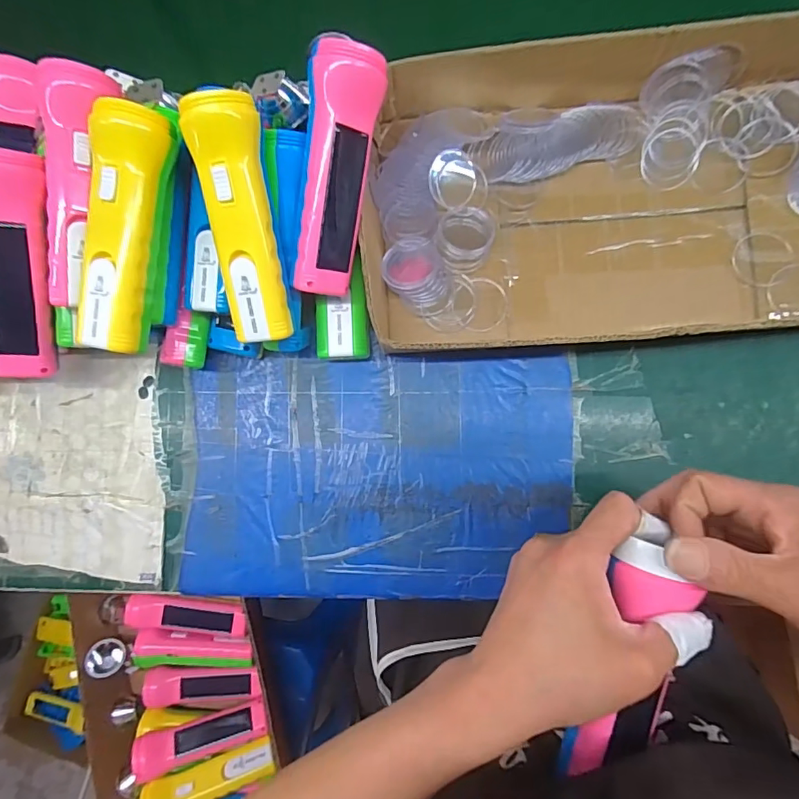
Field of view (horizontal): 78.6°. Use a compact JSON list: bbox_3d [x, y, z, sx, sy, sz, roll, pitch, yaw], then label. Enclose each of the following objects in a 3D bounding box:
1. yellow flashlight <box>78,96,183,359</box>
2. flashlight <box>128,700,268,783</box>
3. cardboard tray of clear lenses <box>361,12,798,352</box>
[{"bbox_3d":[-0.186,-0.112,0.323,0.048,0.044,0.159,13,85,5],"label":"yellow flashlight"},{"bbox_3d":[-0.250,0.428,0.617,0.160,0.048,0.051,-9,88,-19],"label":"flashlight"},{"bbox_3d":[0.187,-0.164,0.375,0.425,0.059,0.239,-3,84,3],"label":"cardboard tray of clear lenses"}]

